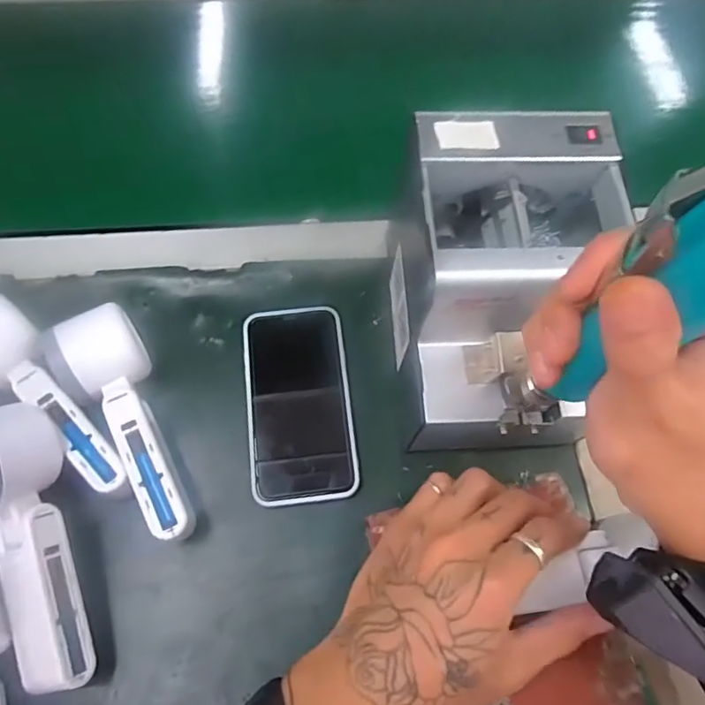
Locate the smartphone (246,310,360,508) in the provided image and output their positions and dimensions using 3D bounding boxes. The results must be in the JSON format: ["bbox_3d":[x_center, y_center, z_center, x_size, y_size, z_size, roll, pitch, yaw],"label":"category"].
[{"bbox_3d":[-0.039,0.035,0.406,0.075,0.012,0.146,-6,67,-5],"label":"smartphone"}]

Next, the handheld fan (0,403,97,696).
[{"bbox_3d":[-0.196,0.114,0.323,0.062,0.052,0.162,-20,84,-11],"label":"handheld fan"}]

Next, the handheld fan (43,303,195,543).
[{"bbox_3d":[-0.149,0.051,0.374,0.053,0.057,0.163,-24,82,-13],"label":"handheld fan"}]

